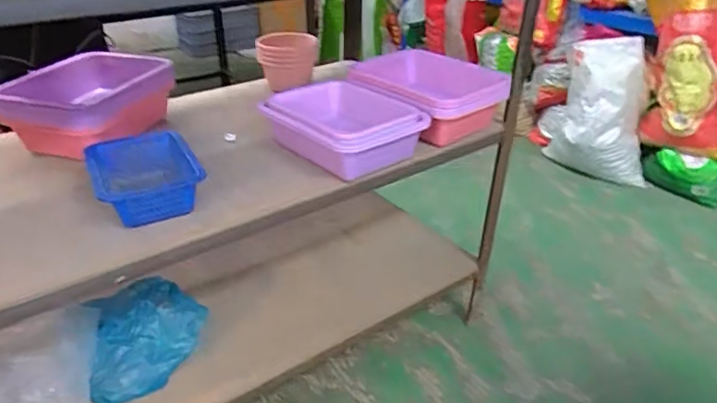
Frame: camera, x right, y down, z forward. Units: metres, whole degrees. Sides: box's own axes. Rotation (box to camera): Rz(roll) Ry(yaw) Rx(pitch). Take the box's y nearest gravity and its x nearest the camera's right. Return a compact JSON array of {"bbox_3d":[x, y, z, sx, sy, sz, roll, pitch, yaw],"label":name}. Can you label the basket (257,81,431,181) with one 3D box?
[{"bbox_3d":[-0.033,-0.148,1.052,0.214,0.088,0.284,-23,39,-35],"label":"basket"}]

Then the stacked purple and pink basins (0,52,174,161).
[{"bbox_3d":[-0.545,-0.193,1.108,0.215,0.150,0.319,7,31,9],"label":"stacked purple and pink basins"}]

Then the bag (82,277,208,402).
[{"bbox_3d":[-0.419,0.267,1.079,0.221,0.117,0.206,-14,35,-20],"label":"bag"}]

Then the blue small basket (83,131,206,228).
[{"bbox_3d":[-0.351,-0.042,0.885,0.152,0.081,0.170,-16,35,-27],"label":"blue small basket"}]

